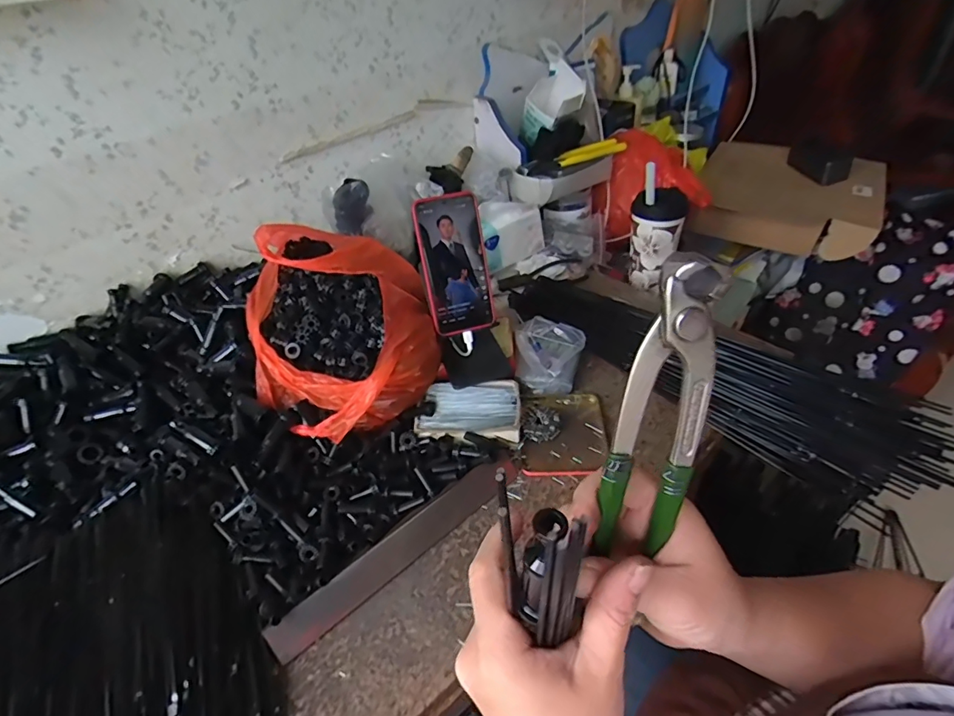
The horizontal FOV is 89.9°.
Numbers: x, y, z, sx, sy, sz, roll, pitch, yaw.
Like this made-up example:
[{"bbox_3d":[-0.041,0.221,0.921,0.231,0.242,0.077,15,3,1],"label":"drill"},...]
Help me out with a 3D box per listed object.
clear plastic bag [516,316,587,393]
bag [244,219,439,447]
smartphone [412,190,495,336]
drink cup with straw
[{"bbox_3d":[0.100,-0.009,0.652,0.091,0.039,0.118,-3,41,6],"label":"clear plastic bag"},{"bbox_3d":[-0.172,-0.046,0.600,0.217,0.135,0.277,-20,43,-14],"label":"bag"},{"bbox_3d":[-0.026,-0.111,0.576,0.075,0.163,0.007,-13,18,-9],"label":"smartphone"},{"bbox_3d":[0.301,-0.219,0.798,0.081,0.189,0.094,10,44,20],"label":"drink cup with straw"}]

